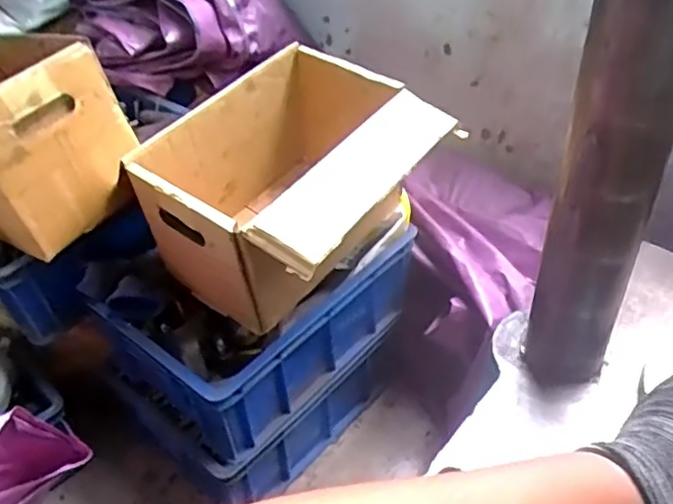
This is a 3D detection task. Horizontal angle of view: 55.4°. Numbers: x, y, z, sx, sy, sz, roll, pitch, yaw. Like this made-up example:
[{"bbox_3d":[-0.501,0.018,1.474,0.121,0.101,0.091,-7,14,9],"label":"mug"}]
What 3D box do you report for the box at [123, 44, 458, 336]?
[{"bbox_3d":[-0.034,-0.079,0.838,0.286,0.216,0.357,28,49,32],"label":"box"}]

